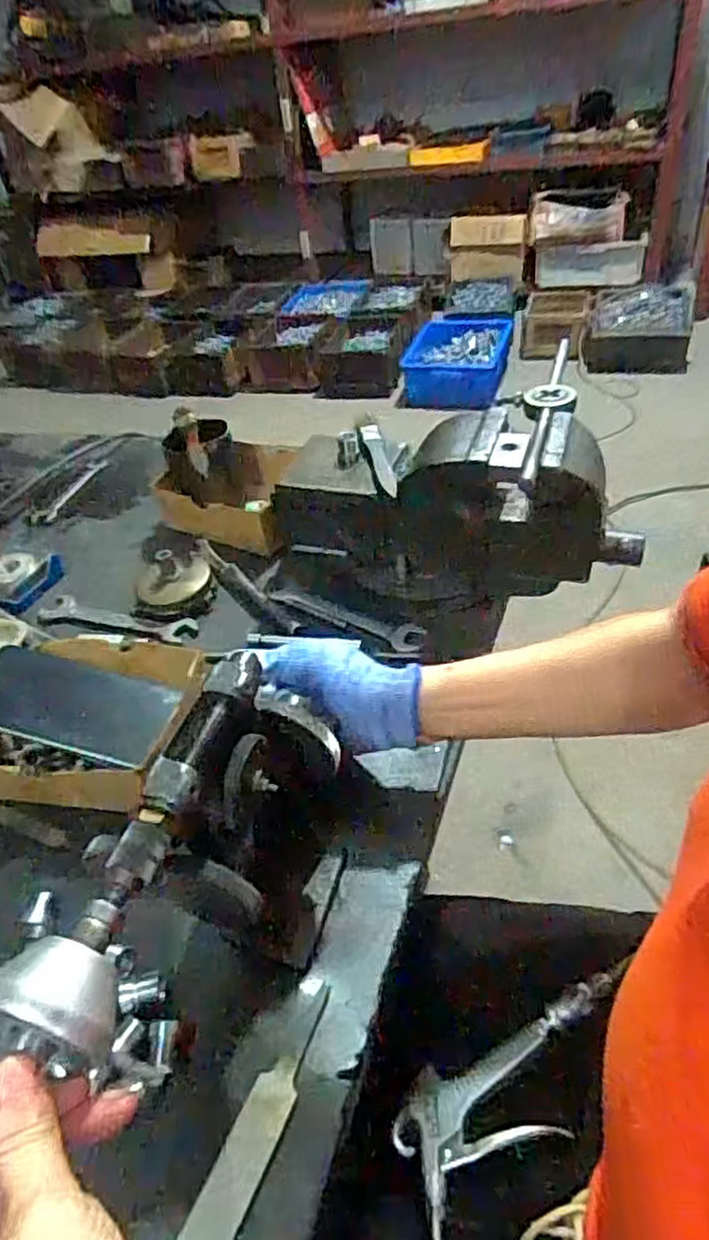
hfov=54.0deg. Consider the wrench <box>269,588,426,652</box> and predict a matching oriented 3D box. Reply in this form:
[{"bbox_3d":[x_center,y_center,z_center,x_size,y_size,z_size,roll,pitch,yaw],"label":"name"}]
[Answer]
[{"bbox_3d":[-0.009,-0.006,0.659,0.162,0.006,0.030,20,48,29],"label":"wrench"}]

